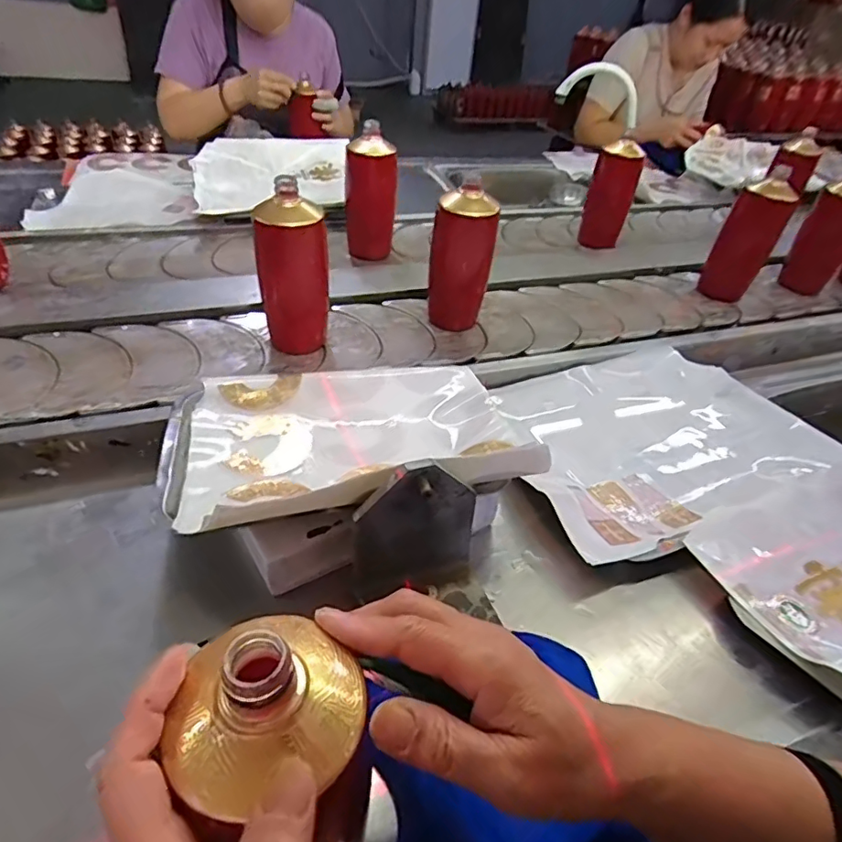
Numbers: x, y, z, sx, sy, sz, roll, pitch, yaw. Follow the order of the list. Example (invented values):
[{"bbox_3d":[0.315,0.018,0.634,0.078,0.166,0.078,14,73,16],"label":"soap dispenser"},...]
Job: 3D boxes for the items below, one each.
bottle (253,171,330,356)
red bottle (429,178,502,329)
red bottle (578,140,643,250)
[{"bbox_3d":[-0.155,-0.174,0.657,0.066,0.192,0.066,24,42,19],"label":"bottle"},{"bbox_3d":[0.054,-0.214,0.736,0.068,0.187,0.064,-21,47,-30],"label":"red bottle"},{"bbox_3d":[0.376,-0.441,1.085,0.080,0.178,0.068,11,40,4],"label":"red bottle"}]

